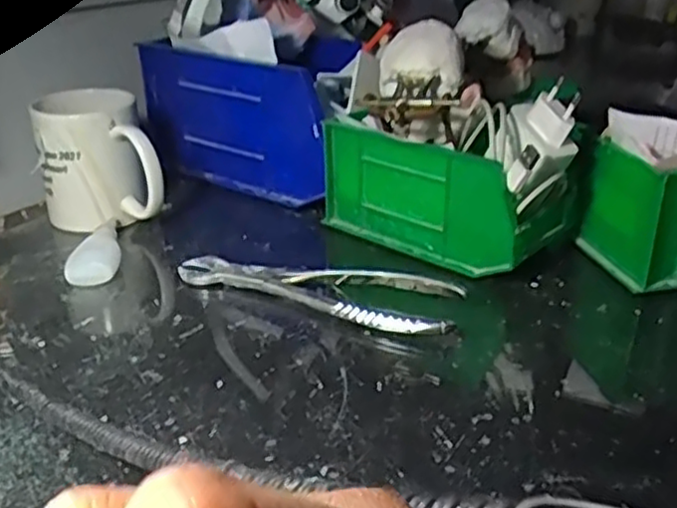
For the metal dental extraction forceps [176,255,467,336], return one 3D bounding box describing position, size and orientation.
[{"bbox_3d":[-0.019,0.020,0.479,0.195,0.023,0.040,11,28,21],"label":"metal dental extraction forceps"}]

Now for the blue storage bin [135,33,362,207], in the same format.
[{"bbox_3d":[-0.058,-0.128,0.665,0.216,0.122,0.120,19,32,32],"label":"blue storage bin"}]

